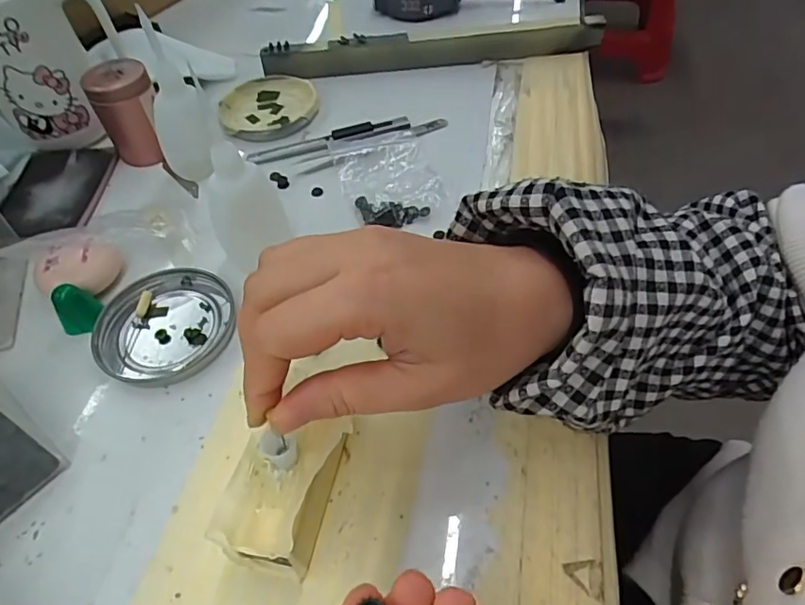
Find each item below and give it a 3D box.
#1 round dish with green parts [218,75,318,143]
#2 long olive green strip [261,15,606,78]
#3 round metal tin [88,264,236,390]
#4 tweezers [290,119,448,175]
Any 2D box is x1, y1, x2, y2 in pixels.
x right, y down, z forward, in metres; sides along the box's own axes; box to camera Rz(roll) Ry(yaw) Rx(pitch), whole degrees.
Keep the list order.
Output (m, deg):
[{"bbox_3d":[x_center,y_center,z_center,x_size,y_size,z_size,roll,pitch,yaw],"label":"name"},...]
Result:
[{"bbox_3d":[-0.110,-0.161,0.454,0.078,0.012,0.080,-6,52,-1],"label":"round dish with green parts"},{"bbox_3d":[0.027,-0.221,0.475,0.291,0.028,0.013,-5,52,0],"label":"long olive green strip"},{"bbox_3d":[-0.139,0.012,0.322,0.076,0.009,0.076,-2,52,2],"label":"round metal tin"},{"bbox_3d":[-0.021,-0.122,0.416,0.122,0.006,0.021,-22,54,-13],"label":"tweezers"}]

